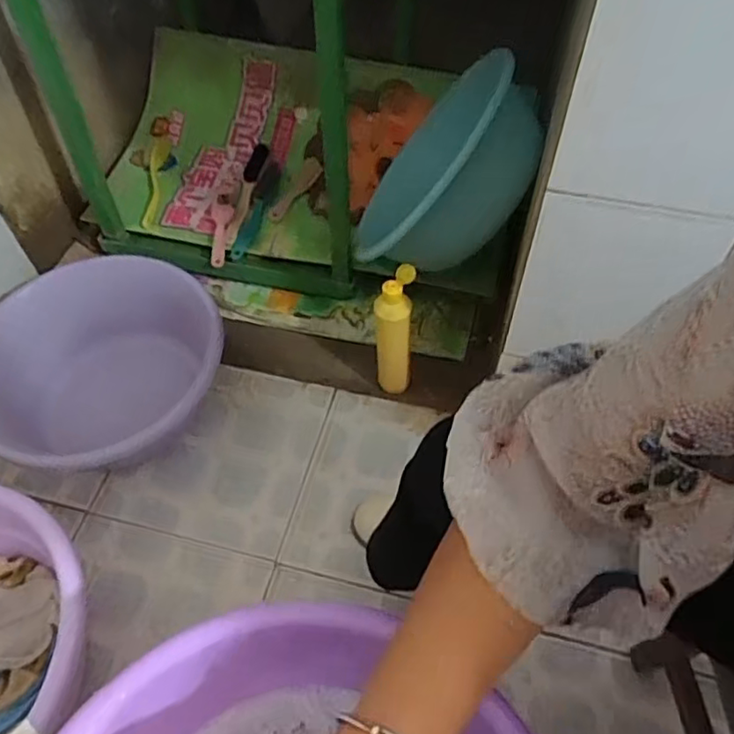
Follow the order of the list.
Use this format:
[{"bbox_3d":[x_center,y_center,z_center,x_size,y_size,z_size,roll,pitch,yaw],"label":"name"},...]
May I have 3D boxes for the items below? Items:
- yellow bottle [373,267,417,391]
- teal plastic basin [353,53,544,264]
[{"bbox_3d":[0.039,-0.043,0.937,0.055,0.229,0.051,-2,53,-1],"label":"yellow bottle"},{"bbox_3d":[0.147,-0.307,1.021,0.176,0.361,0.333,33,45,-19],"label":"teal plastic basin"}]

